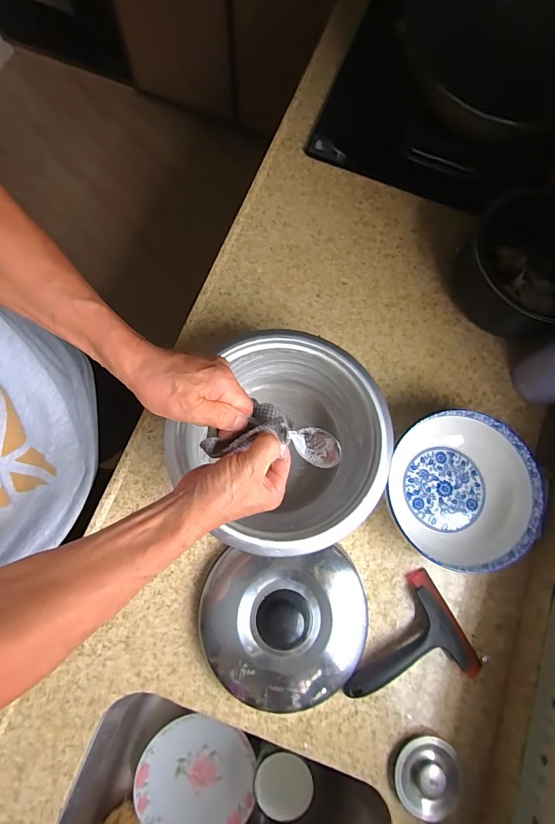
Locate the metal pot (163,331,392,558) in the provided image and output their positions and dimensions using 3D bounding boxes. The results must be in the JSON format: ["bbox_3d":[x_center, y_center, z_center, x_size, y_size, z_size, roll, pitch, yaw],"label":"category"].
[{"bbox_3d":[0.012,0.045,0.494,0.233,0.120,0.254,1,77,-3],"label":"metal pot"}]

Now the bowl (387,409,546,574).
[{"bbox_3d":[0.242,0.104,0.517,0.190,0.068,0.194,1,77,-3],"label":"bowl"}]

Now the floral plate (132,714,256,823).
[{"bbox_3d":[-0.129,0.594,0.620,0.188,0.029,0.175,1,77,-3],"label":"floral plate"}]

